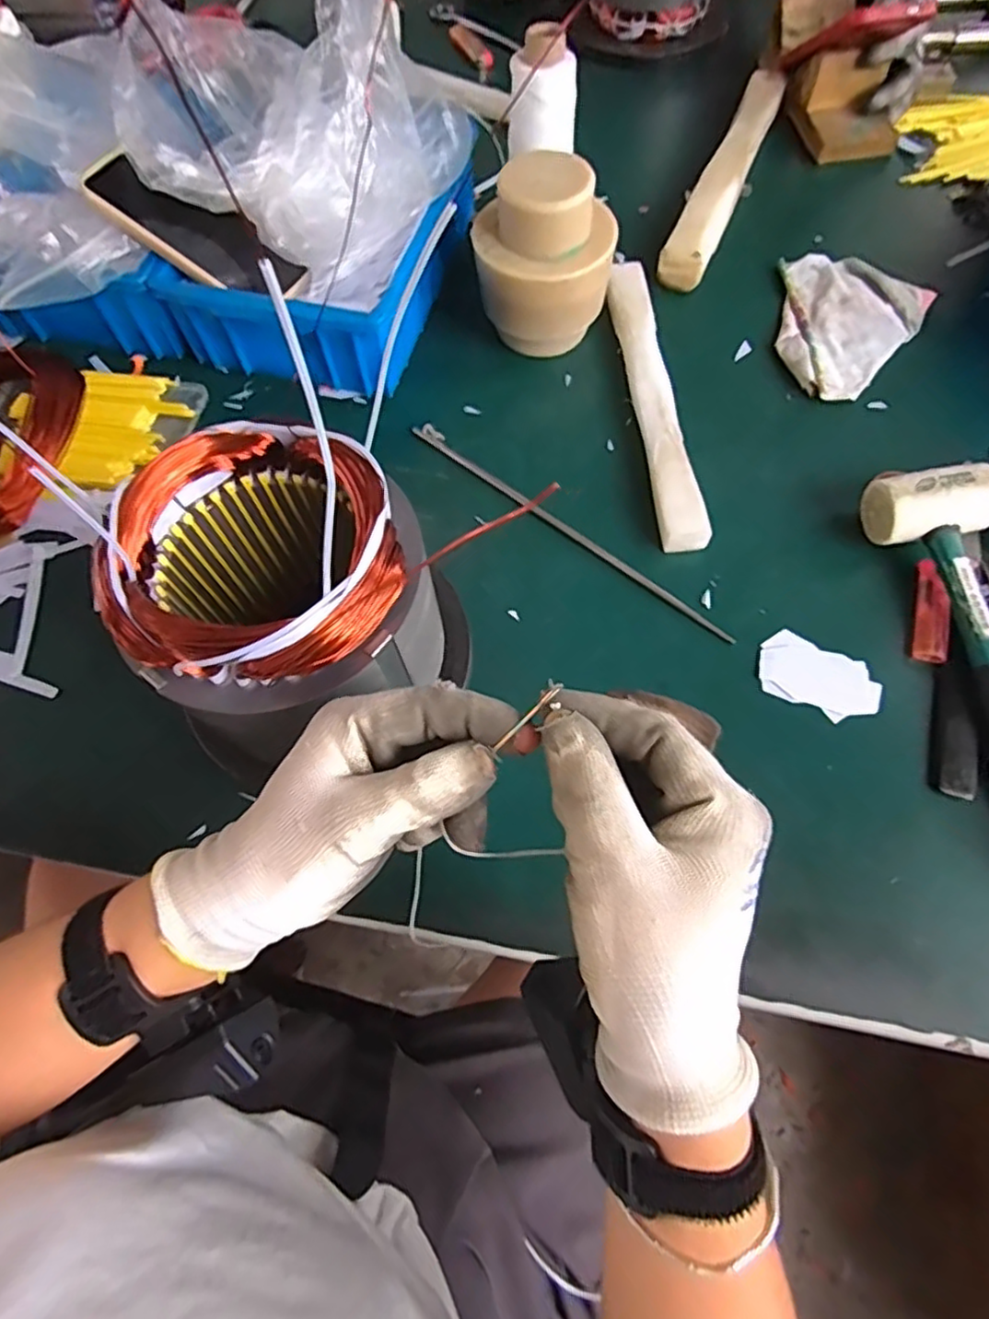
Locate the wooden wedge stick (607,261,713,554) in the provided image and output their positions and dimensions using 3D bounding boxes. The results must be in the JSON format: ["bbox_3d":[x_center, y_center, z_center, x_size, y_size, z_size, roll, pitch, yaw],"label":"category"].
[{"bbox_3d":[0.130,-0.221,0.550,0.036,0.021,0.301,-5,66,0],"label":"wooden wedge stick"}]

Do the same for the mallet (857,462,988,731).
[{"bbox_3d":[0.328,-0.004,0.422,0.079,0.050,0.285,-11,66,-2],"label":"mallet"}]

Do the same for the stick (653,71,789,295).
[{"bbox_3d":[0.235,-0.488,0.657,0.040,0.031,0.339,22,68,12],"label":"stick"}]

